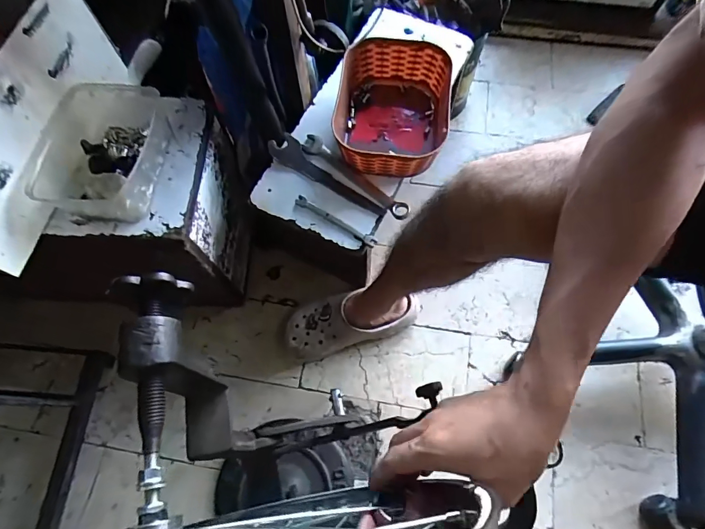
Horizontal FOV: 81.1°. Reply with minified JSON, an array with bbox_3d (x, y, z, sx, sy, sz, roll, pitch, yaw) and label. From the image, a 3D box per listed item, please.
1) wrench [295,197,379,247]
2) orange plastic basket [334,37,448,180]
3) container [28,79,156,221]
[{"bbox_3d":[-0.024,-0.063,0.596,0.131,0.010,0.014,30,71,12],"label":"wrench"},{"bbox_3d":[0.058,-0.231,0.622,0.163,0.074,0.207,6,69,4],"label":"orange plastic basket"},{"bbox_3d":[-0.325,-0.154,0.544,0.120,0.068,0.186,0,69,2],"label":"container"}]

